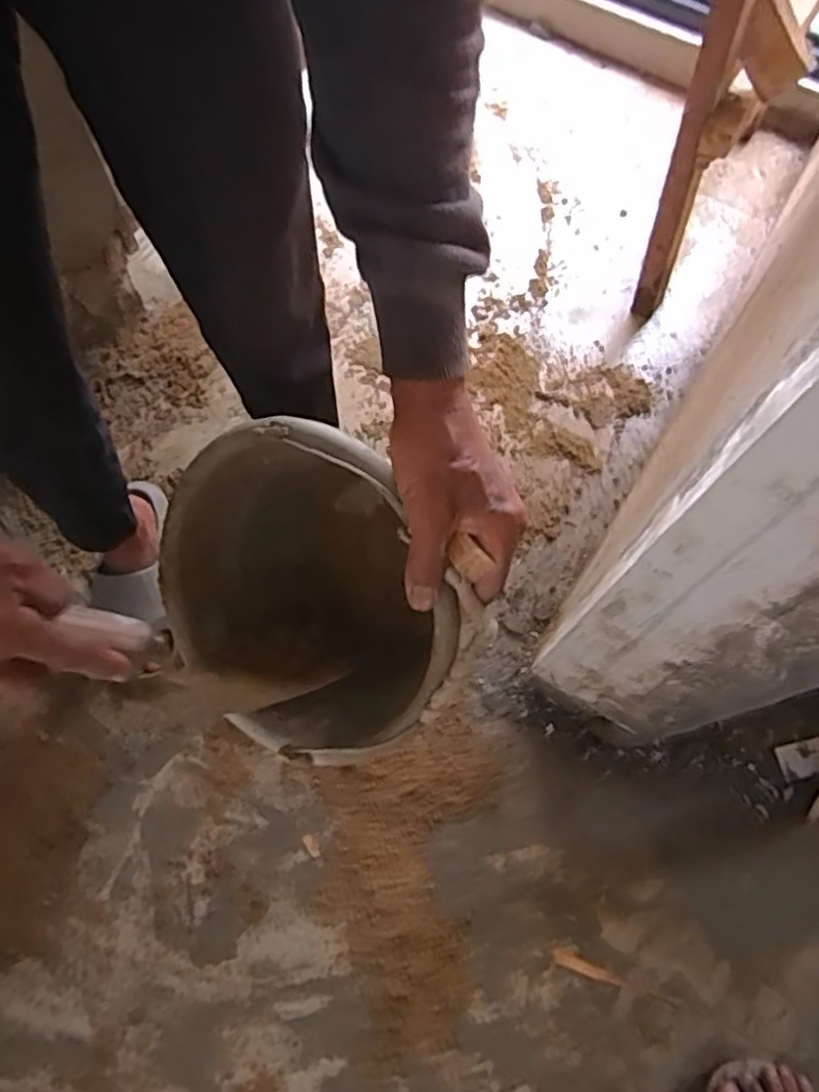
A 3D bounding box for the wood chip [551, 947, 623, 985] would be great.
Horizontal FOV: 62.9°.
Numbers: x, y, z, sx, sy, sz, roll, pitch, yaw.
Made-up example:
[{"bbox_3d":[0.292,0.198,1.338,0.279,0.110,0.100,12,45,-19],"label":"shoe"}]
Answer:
[{"bbox_3d":[0.205,0.485,0.771,0.081,0.005,0.019,20,69,6],"label":"wood chip"}]

